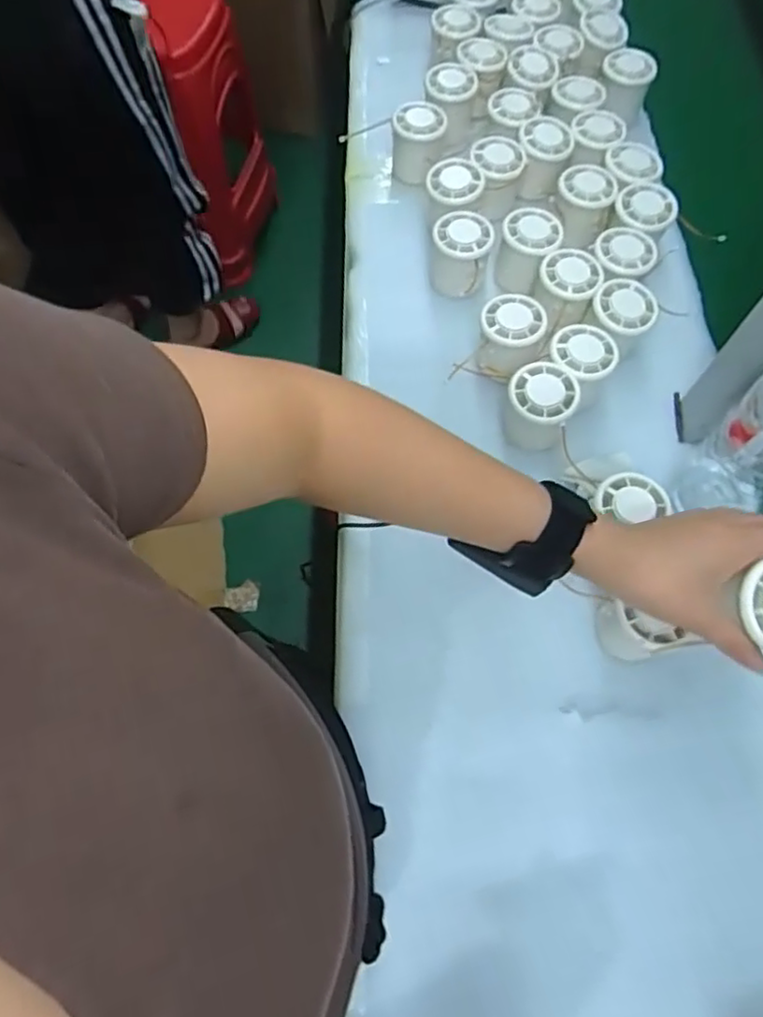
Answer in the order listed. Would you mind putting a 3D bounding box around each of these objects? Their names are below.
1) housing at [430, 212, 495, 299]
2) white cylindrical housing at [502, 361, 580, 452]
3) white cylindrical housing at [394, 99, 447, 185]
[{"bbox_3d":[0.073,-0.236,0.607,0.052,0.058,0.055,1,66,-2],"label":"housing"},{"bbox_3d":[0.131,-0.084,0.543,0.052,0.063,0.051,1,66,-2],"label":"white cylindrical housing"},{"bbox_3d":[0.039,-0.379,0.669,0.054,0.058,0.054,1,66,-2],"label":"white cylindrical housing"}]

